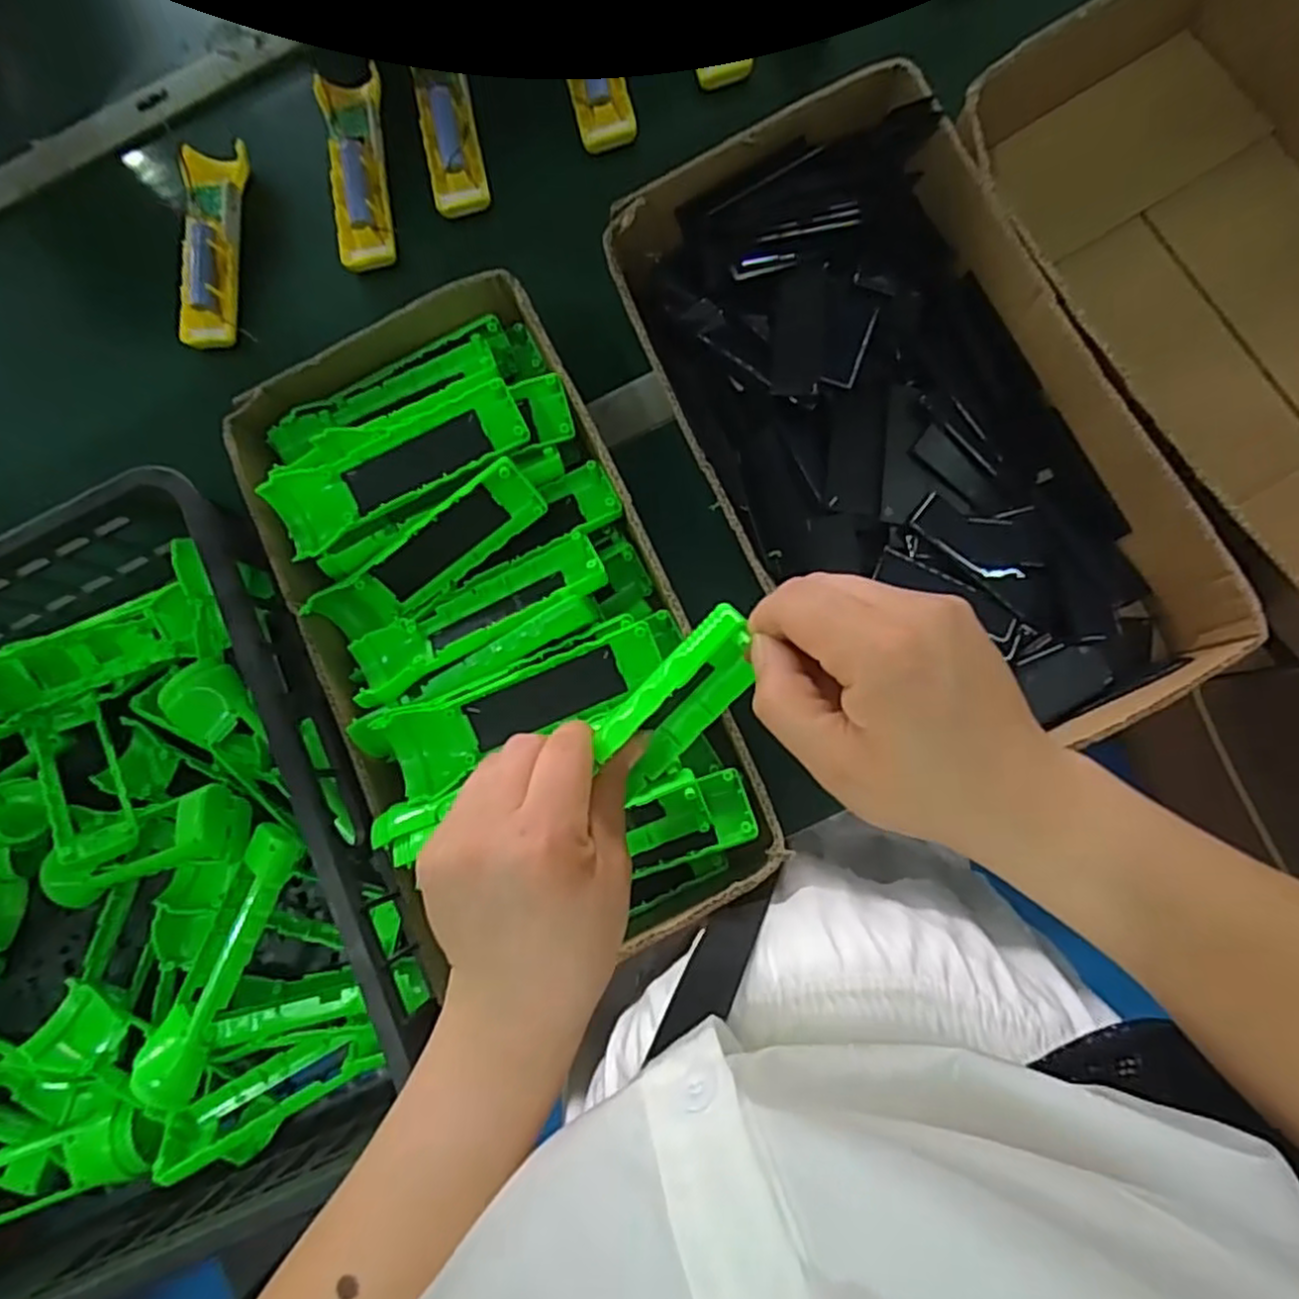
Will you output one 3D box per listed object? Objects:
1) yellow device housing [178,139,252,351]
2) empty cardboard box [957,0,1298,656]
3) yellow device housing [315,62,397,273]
[{"bbox_3d":[-0.356,-0.329,0.602,0.041,0.025,0.163,0,82,6],"label":"yellow device housing"},{"bbox_3d":[0.382,-0.219,0.464,0.244,0.081,0.404,-27,80,2],"label":"empty cardboard box"},{"bbox_3d":[-0.236,-0.390,0.595,0.046,0.027,0.161,-7,82,5],"label":"yellow device housing"}]

